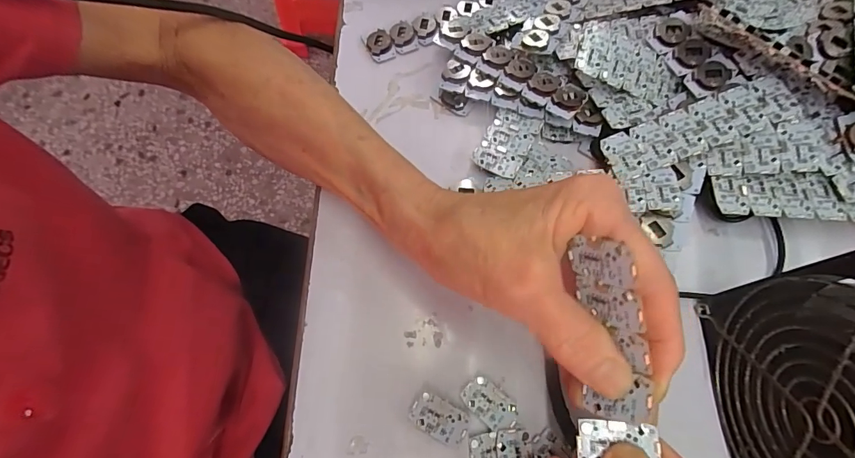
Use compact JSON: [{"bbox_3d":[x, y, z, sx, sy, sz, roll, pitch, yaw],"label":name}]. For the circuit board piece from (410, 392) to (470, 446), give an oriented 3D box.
[{"bbox_3d":[0.006,0.097,0.216,0.030,0.004,0.018,26,71,8],"label":"circuit board piece"}]

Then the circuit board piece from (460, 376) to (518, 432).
[{"bbox_3d":[0.032,0.090,0.217,0.027,0.004,0.018,40,74,17],"label":"circuit board piece"}]

